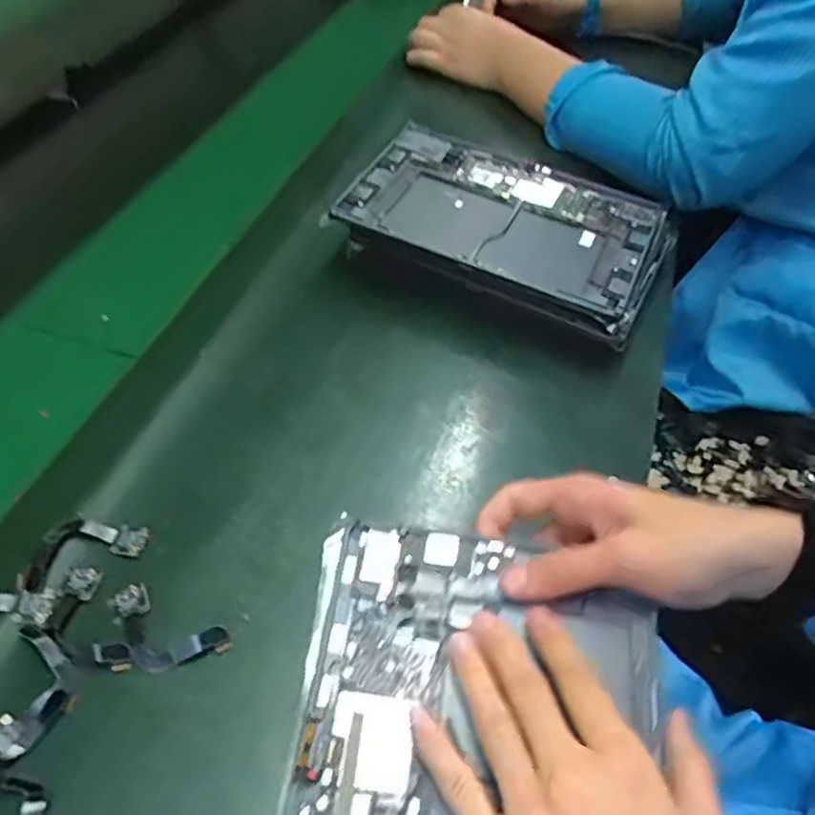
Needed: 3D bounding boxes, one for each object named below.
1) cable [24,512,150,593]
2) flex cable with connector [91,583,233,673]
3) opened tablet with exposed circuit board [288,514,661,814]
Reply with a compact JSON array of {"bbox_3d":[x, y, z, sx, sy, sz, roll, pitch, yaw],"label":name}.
[{"bbox_3d":[-0.200,0.083,0.419,0.070,0.012,0.036,-19,51,-20],"label":"cable"},{"bbox_3d":[-0.142,0.129,0.400,0.074,0.008,0.051,1,47,-3],"label":"flex cable with connector"},{"bbox_3d":[0.028,0.177,0.307,0.171,0.012,0.250,7,57,4],"label":"opened tablet with exposed circuit board"}]

